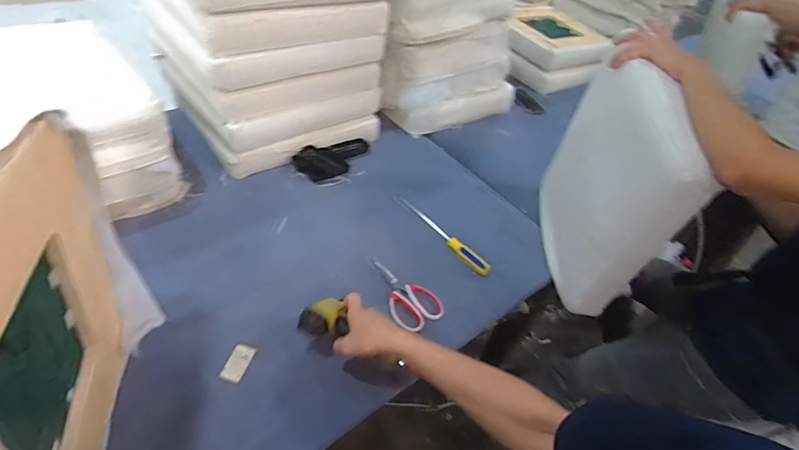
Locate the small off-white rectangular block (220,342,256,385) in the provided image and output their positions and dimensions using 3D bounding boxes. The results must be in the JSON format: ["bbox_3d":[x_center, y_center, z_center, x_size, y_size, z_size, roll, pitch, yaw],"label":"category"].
[{"bbox_3d":[-0.273,0.233,0.726,0.037,0.004,0.074,6,35,7],"label":"small off-white rectangular block"}]

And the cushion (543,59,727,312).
[{"bbox_3d":[0.419,-0.094,0.871,0.104,0.410,0.451,13,44,-1],"label":"cushion"}]

